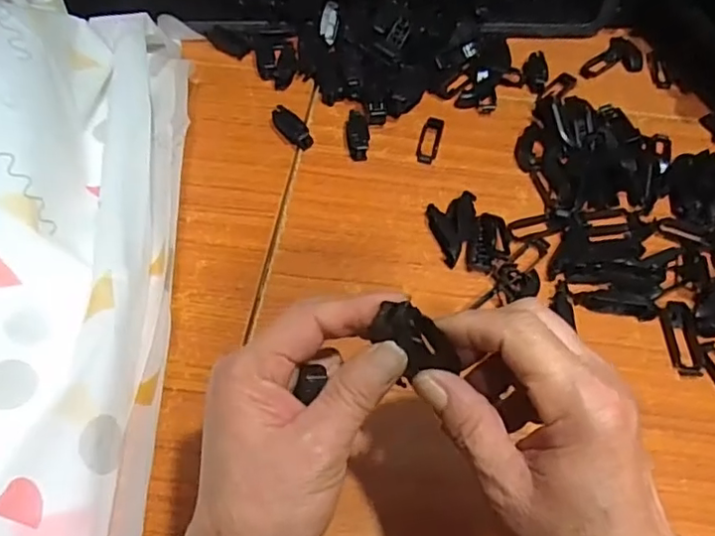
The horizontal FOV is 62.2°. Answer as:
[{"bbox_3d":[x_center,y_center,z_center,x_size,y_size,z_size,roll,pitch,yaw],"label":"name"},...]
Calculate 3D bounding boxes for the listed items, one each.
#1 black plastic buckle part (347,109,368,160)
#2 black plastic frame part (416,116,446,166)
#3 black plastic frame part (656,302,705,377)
[{"bbox_3d":[0.001,-0.117,0.525,0.018,0.019,0.048,-4,69,-6],"label":"black plastic buckle part"},{"bbox_3d":[0.065,-0.116,0.534,0.018,0.012,0.052,14,55,6],"label":"black plastic frame part"},{"bbox_3d":[0.232,0.049,0.422,0.022,0.007,0.055,3,55,-2],"label":"black plastic frame part"}]

